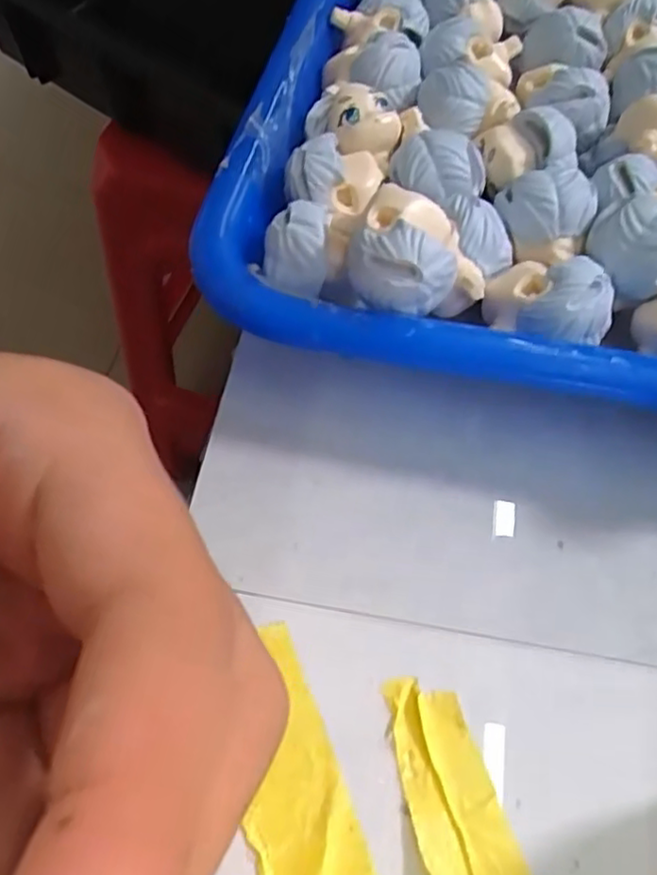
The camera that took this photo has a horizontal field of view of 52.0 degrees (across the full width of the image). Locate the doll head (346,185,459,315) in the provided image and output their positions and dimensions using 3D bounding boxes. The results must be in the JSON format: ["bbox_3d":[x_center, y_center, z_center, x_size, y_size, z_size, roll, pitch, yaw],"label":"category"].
[{"bbox_3d":[0.017,-0.040,0.142,0.021,0.016,0.023,13,60,7],"label":"doll head"}]

